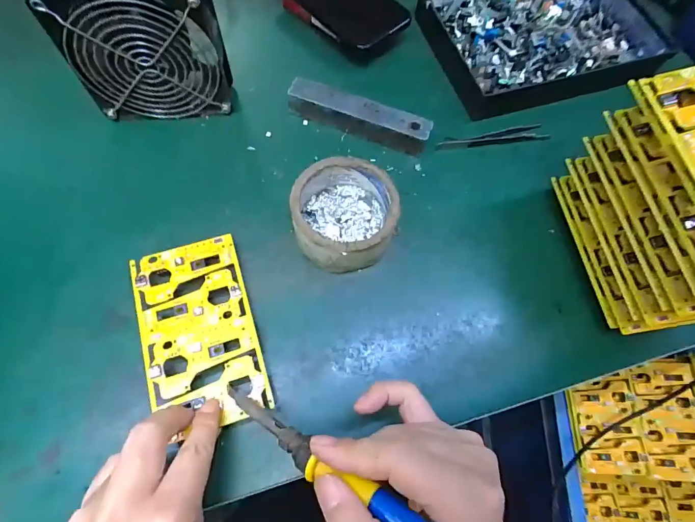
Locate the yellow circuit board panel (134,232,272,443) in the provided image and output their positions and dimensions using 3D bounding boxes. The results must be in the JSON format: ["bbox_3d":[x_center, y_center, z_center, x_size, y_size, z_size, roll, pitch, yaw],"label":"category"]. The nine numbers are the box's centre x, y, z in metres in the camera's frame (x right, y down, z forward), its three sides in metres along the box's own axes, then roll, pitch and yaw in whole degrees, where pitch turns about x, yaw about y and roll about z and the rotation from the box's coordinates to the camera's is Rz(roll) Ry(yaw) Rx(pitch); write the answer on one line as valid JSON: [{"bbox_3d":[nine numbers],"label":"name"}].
[{"bbox_3d":[-0.109,0.050,0.289,0.078,0.004,0.135,-16,71,-11],"label":"yellow circuit board panel"}]

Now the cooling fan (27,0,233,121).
[{"bbox_3d":[-0.167,-0.179,0.337,0.124,0.121,0.052,-5,68,-5],"label":"cooling fan"}]

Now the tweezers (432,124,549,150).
[{"bbox_3d":[0.143,-0.124,0.392,0.115,0.004,0.019,-7,68,-6],"label":"tweezers"}]

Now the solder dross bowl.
[{"bbox_3d":[-0.003,-0.038,0.328,0.081,0.050,0.084,1,67,-3],"label":"solder dross bowl"}]

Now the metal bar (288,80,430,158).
[{"bbox_3d":[0.011,-0.138,0.375,0.136,0.028,0.030,23,68,6],"label":"metal bar"}]

